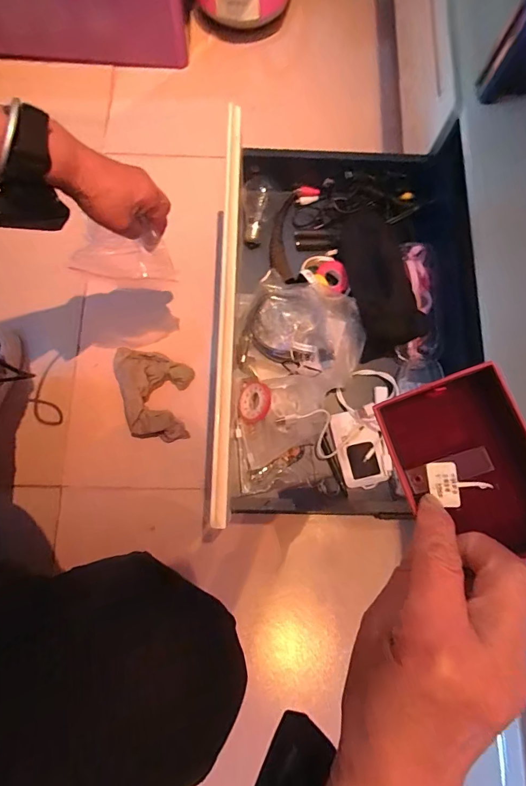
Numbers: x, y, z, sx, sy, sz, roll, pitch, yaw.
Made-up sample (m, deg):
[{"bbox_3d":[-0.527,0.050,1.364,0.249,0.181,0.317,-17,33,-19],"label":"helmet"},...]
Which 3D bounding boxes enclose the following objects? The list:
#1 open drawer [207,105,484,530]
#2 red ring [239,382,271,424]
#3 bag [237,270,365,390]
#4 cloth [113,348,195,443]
[{"bbox_3d":[0.113,-0.096,0.531,0.349,0.119,0.496,0,78,-1],"label":"open drawer"},{"bbox_3d":[-0.010,0.013,0.523,0.052,0.012,0.045,-51,55,14],"label":"red ring"},{"bbox_3d":[0.050,-0.083,0.541,0.173,0.048,0.138,10,78,1],"label":"bag"},{"bbox_3d":[-0.178,0.000,0.624,0.124,0.054,0.138,6,78,0],"label":"cloth"}]

